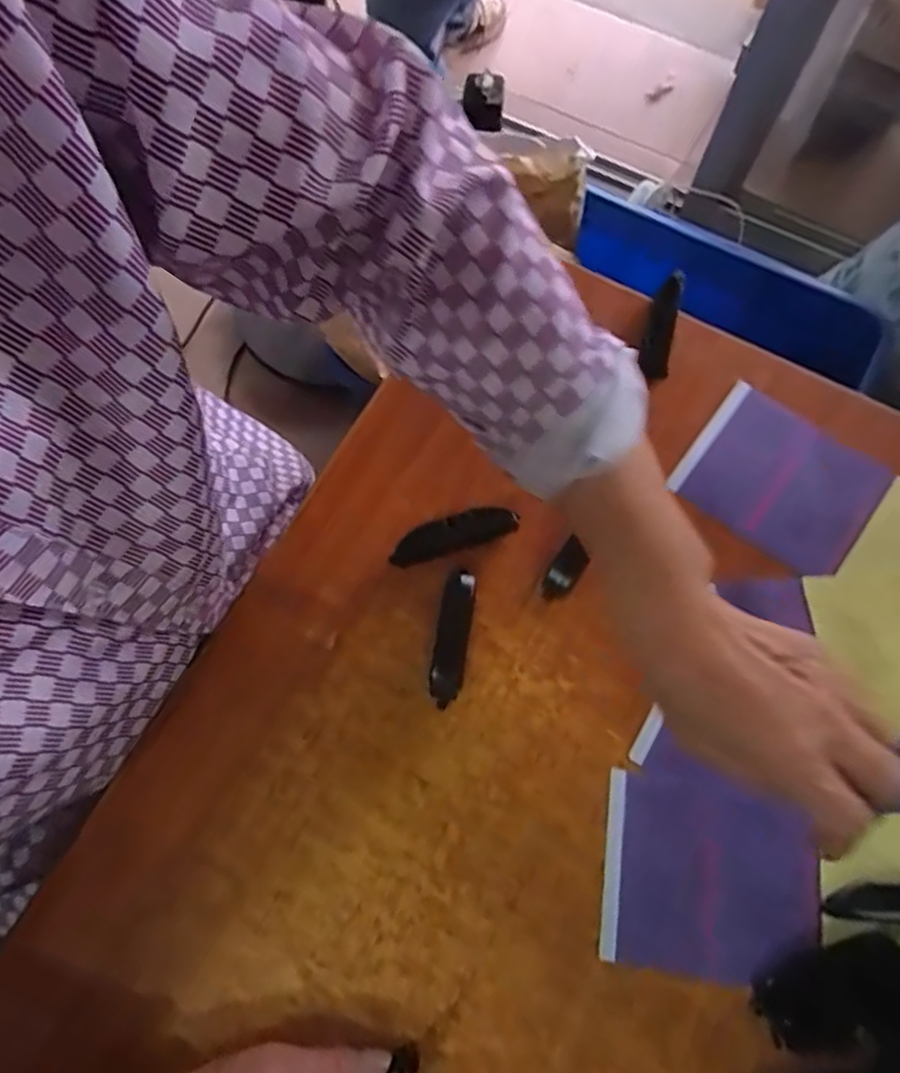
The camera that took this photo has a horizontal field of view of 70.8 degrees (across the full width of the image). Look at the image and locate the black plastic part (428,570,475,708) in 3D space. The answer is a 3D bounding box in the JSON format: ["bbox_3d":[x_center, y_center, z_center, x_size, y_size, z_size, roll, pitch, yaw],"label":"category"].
[{"bbox_3d":[0.001,0.061,0.382,0.020,0.008,0.080,8,74,2],"label":"black plastic part"}]

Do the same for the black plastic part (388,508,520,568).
[{"bbox_3d":[0.002,0.000,0.394,0.079,0.018,0.020,-18,74,-6],"label":"black plastic part"}]

